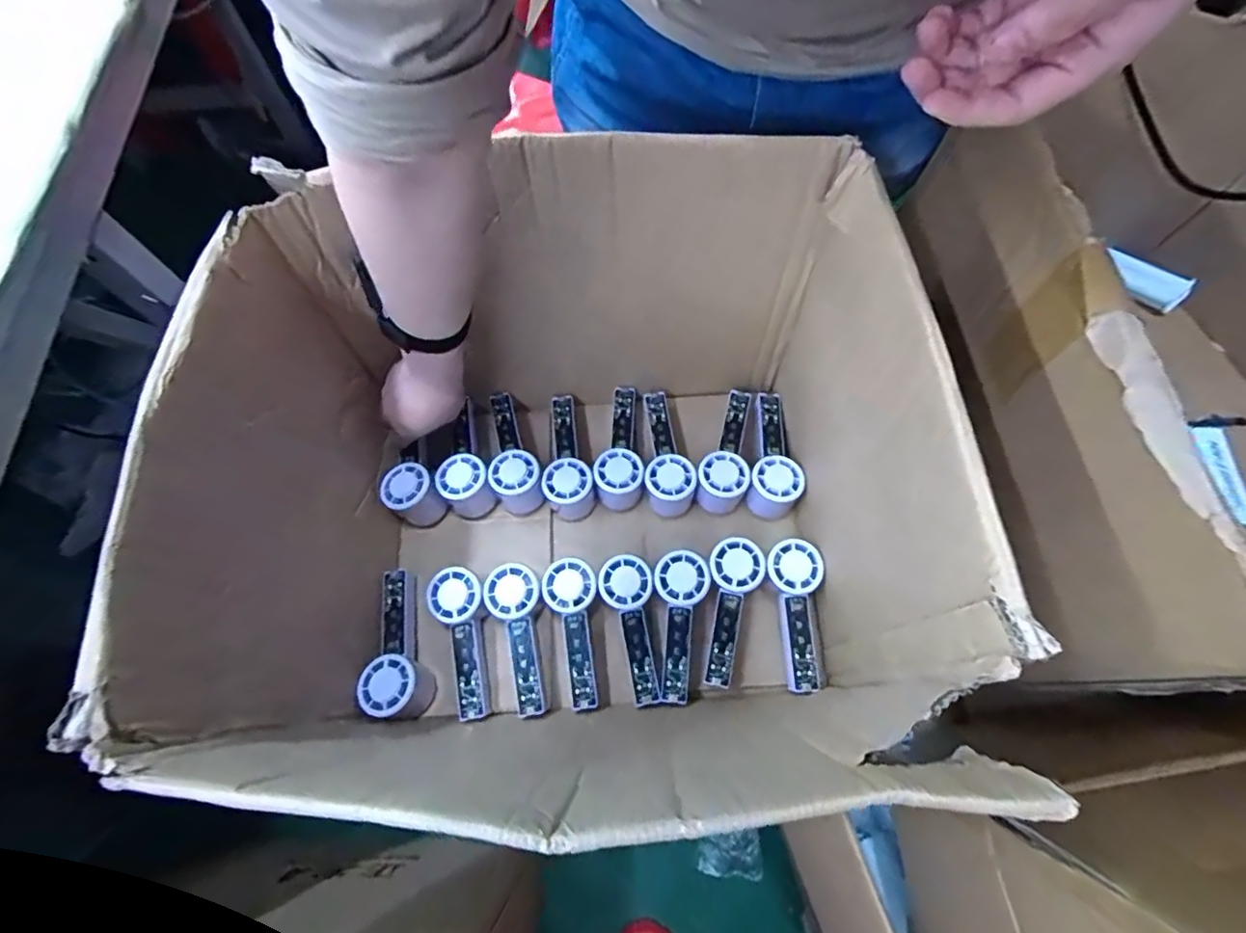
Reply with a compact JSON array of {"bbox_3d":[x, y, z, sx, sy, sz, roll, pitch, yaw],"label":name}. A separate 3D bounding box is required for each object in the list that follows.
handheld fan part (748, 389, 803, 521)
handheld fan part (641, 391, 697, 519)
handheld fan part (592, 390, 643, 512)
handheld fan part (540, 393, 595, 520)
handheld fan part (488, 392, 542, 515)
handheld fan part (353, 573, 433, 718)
[{"bbox_3d":[0.175,-0.020,0.654,0.052,0.056,0.151,5,69,3],"label":"handheld fan part"},{"bbox_3d":[0.050,-0.021,0.658,0.053,0.053,0.153,-5,69,0],"label":"handheld fan part"},{"bbox_3d":[0.003,-0.027,0.667,0.053,0.051,0.150,9,69,5],"label":"handheld fan part"},{"bbox_3d":[-0.074,-0.018,0.661,0.058,0.056,0.150,-14,69,-4],"label":"handheld fan part"},{"bbox_3d":[-0.135,-0.019,0.659,0.053,0.066,0.153,-18,69,-6],"label":"handheld fan part"},{"bbox_3d":[-0.232,0.184,0.584,0.054,0.059,0.145,-1,69,1],"label":"handheld fan part"}]

